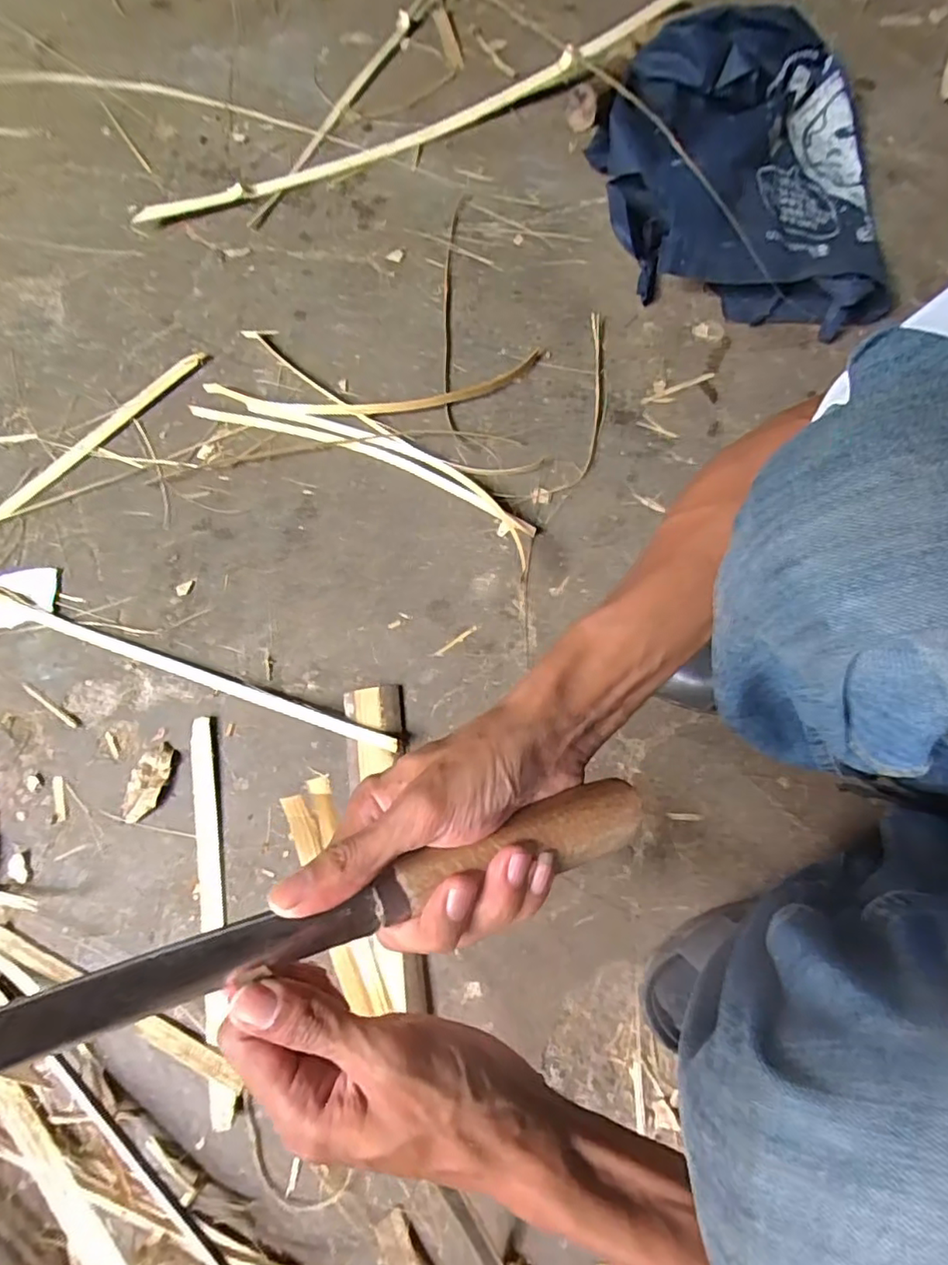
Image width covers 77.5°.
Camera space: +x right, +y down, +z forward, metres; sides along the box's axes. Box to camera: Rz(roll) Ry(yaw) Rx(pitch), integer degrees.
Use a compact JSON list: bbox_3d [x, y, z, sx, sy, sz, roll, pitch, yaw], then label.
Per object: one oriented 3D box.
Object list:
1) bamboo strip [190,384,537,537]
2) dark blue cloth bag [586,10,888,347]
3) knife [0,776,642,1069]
[{"bbox_3d":[-0.120,-0.207,0.661,0.407,0.016,0.062,20,74,7],"label":"bamboo strip"},{"bbox_3d":[0.331,-0.567,0.720,0.357,0.111,0.365,14,74,5],"label":"dark blue cloth bag"},{"bbox_3d":[-0.062,0.114,0.228,0.291,0.032,0.027,-14,73,-17],"label":"knife"}]

